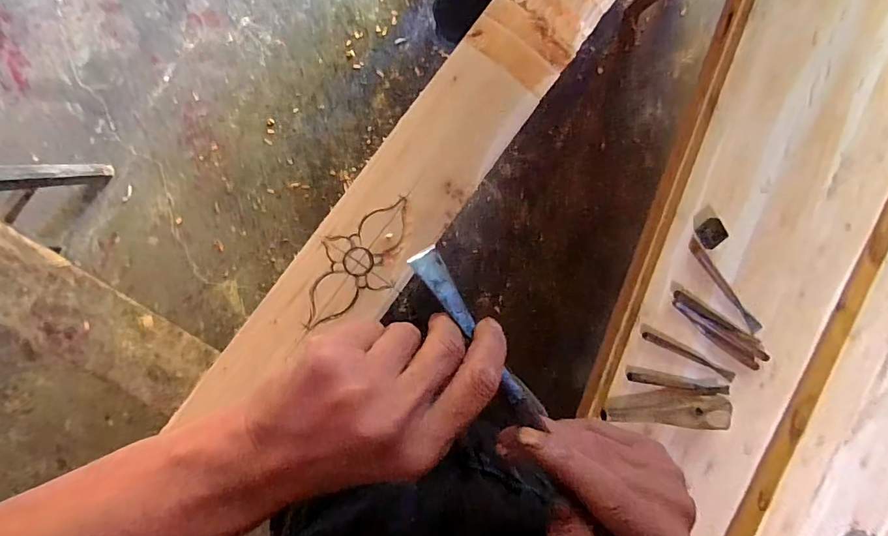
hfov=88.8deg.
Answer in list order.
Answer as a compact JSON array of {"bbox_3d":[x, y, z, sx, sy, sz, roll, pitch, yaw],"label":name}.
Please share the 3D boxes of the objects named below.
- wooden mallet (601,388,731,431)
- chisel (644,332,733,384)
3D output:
[{"bbox_3d":[0.468,0.291,0.941,0.286,0.021,0.074,8,95,-11],"label":"wooden mallet"},{"bbox_3d":[0.518,0.185,0.956,0.248,0.021,0.022,25,91,-12],"label":"chisel"}]

